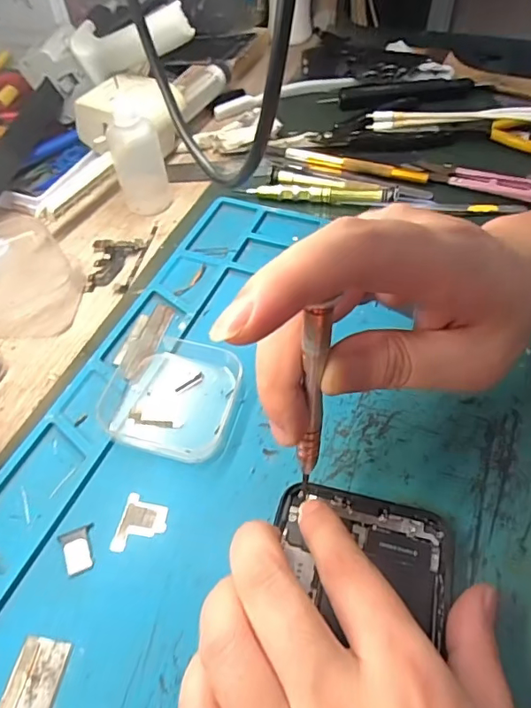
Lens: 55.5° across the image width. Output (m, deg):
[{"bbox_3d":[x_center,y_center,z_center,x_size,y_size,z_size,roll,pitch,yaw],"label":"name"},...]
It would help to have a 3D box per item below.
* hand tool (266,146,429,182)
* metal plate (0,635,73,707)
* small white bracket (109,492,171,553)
[{"bbox_3d":[0.063,-0.153,0.401,0.129,0.008,0.014,17,54,15],"label":"hand tool"},{"bbox_3d":[-0.087,0.126,0.184,0.019,0.004,0.038,5,51,7],"label":"metal plate"},{"bbox_3d":[-0.055,0.075,0.225,0.021,0.004,0.025,7,52,8],"label":"small white bracket"}]

